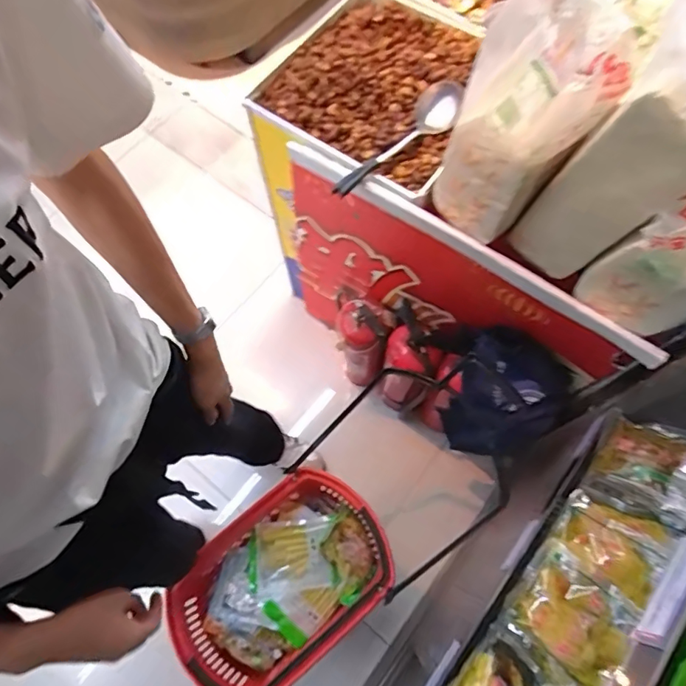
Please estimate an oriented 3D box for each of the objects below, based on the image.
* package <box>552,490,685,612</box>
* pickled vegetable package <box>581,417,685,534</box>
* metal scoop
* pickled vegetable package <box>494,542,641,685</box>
[{"bbox_3d":[0.432,0.324,0.786,0.174,0.040,0.134,18,64,34],"label":"package"},{"bbox_3d":[0.508,0.212,0.807,0.178,0.039,0.151,17,74,49],"label":"pickled vegetable package"},{"bbox_3d":[0.100,-0.357,0.904,0.071,0.068,0.300,36,74,15],"label":"metal scoop"},{"bbox_3d":[0.347,0.432,0.759,0.160,0.040,0.167,33,77,33],"label":"pickled vegetable package"}]

